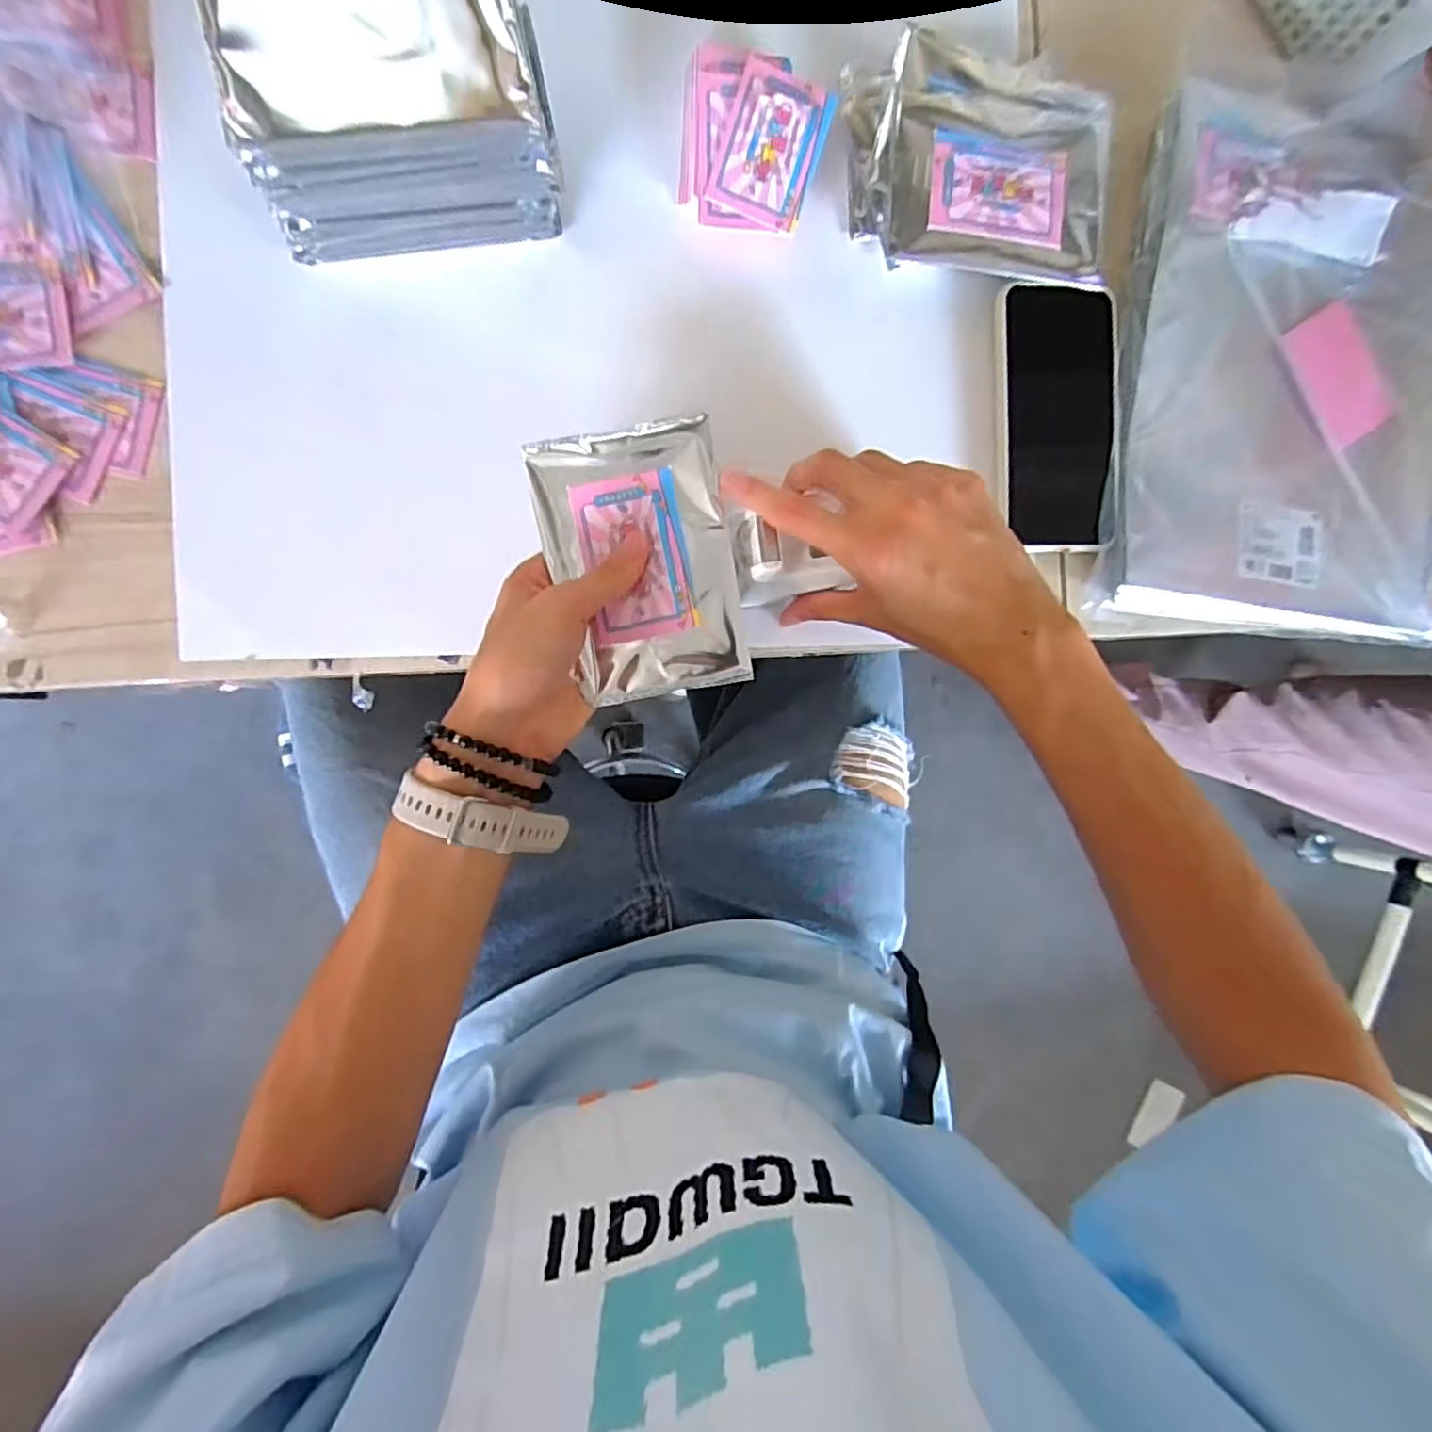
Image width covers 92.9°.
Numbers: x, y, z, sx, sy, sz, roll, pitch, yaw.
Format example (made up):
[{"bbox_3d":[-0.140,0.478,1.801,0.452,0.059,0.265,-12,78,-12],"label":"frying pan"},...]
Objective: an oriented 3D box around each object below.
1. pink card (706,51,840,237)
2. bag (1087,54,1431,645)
[{"bbox_3d":[0.032,-0.329,0.393,0.055,0.010,0.084,18,88,-6],"label":"pink card"},{"bbox_3d":[0.388,-0.235,0.449,0.262,0.037,0.354,4,90,-8],"label":"bag"}]

